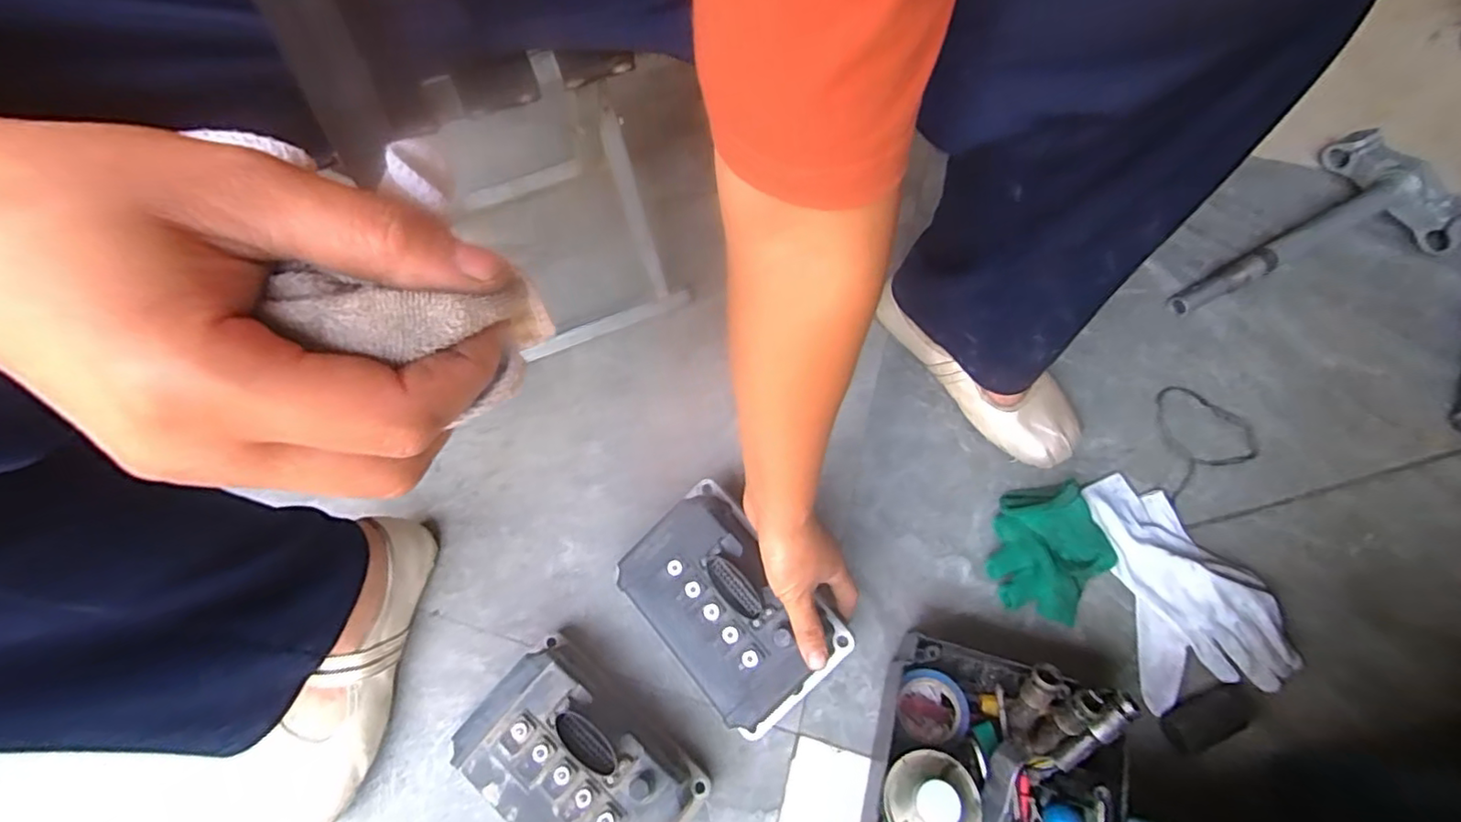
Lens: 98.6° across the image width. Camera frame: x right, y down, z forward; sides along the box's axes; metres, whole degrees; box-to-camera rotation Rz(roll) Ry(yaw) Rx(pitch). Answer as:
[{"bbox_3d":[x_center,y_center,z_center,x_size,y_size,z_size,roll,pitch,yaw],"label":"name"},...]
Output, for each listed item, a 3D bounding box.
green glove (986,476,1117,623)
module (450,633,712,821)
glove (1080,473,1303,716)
[{"bbox_3d":[0.296,0.126,0.581,0.102,0.044,0.127,13,69,7],"label":"green glove"},{"bbox_3d":[-0.120,0.281,0.500,0.182,0.075,0.112,37,73,15],"label":"module"},{"bbox_3d":[0.404,0.148,0.562,0.127,0.046,0.198,-8,68,-2],"label":"glove"}]

